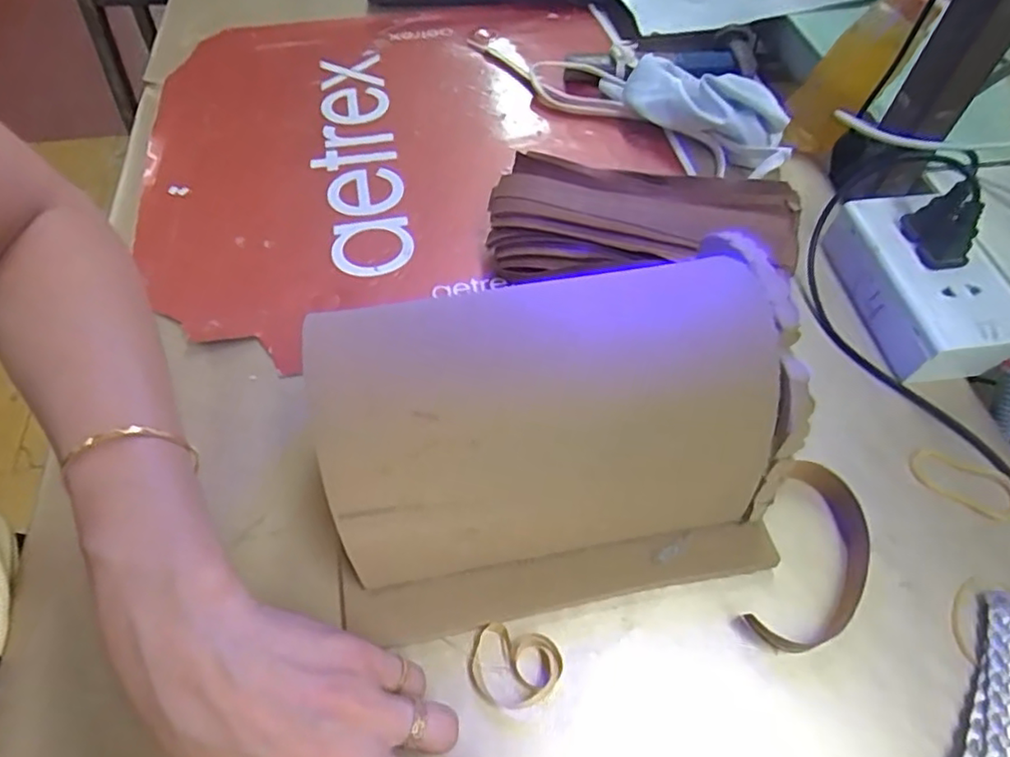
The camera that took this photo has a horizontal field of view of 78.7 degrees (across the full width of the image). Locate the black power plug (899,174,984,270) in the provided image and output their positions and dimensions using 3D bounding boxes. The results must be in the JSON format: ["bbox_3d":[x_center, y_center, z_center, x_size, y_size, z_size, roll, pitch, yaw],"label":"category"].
[{"bbox_3d":[0.261,-0.093,0.363,0.022,0.043,0.040,-4,56,-4],"label":"black power plug"}]

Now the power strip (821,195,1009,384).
[{"bbox_3d":[0.259,-0.060,0.385,0.067,0.035,0.119,-6,56,-4],"label":"power strip"}]

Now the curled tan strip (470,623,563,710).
[{"bbox_3d":[0.004,0.129,0.274,0.040,0.010,0.032,13,57,8],"label":"curled tan strip"}]

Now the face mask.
[{"bbox_3d":[0.152,-0.199,0.465,0.061,0.050,0.141,-38,64,-23],"label":"face mask"}]

